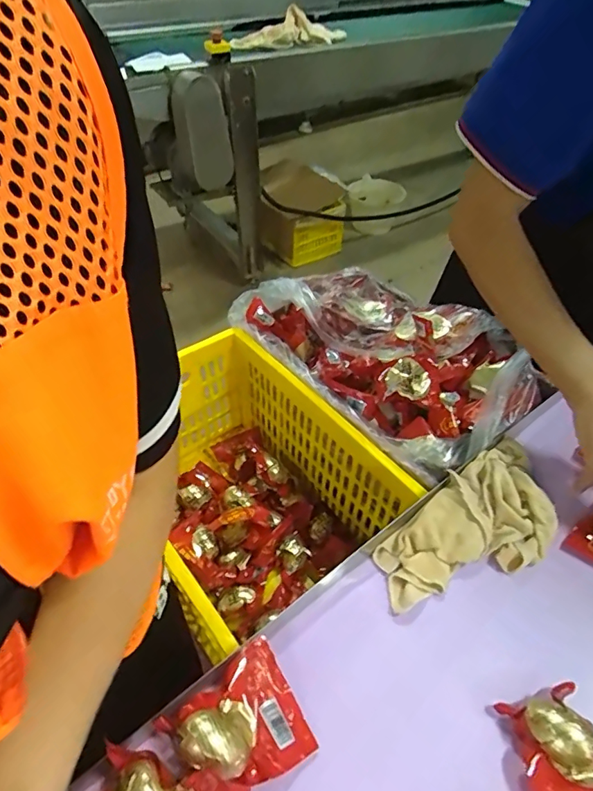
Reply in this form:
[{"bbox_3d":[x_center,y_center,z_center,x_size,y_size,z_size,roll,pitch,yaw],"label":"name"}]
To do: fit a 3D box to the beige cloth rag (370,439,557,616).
[{"bbox_3d":[0.195,0.144,0.519,0.236,0.043,0.113,-25,52,-22],"label":"beige cloth rag"}]

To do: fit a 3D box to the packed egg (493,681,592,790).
[{"bbox_3d":[0.228,0.293,0.383,0.088,0.041,0.096,-10,48,-10],"label":"packed egg"}]

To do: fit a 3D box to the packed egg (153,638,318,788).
[{"bbox_3d":[-0.049,0.268,0.389,0.102,0.036,0.095,-25,52,-22],"label":"packed egg"}]

